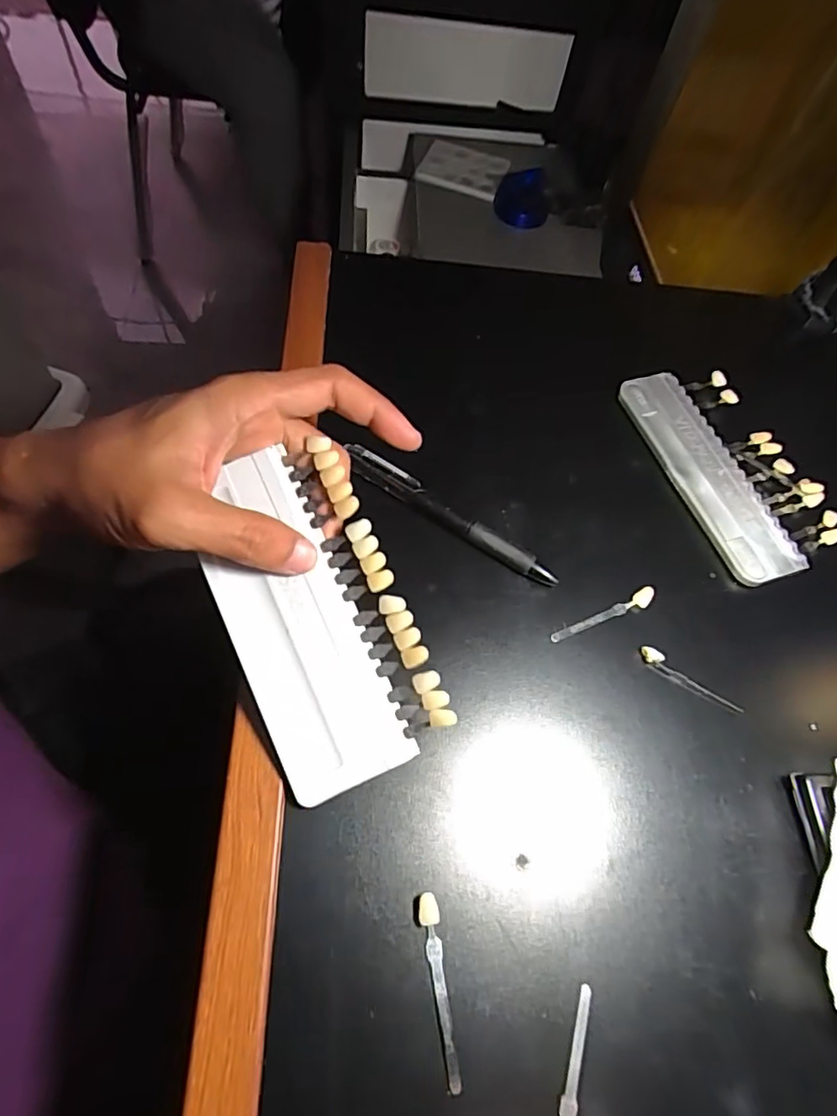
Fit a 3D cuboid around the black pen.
[{"bbox_3d":[0.015,-0.023,0.309,0.130,0.016,0.014,33,64,9],"label":"black pen"}]

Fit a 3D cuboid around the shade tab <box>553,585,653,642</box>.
[{"bbox_3d":[0.095,0.030,0.294,0.061,0.006,0.007,-20,67,-16],"label":"shade tab"}]

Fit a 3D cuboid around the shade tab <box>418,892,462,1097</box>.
[{"bbox_3d":[0.008,0.160,0.214,0.008,0.005,0.061,-4,64,-9],"label":"shade tab"}]

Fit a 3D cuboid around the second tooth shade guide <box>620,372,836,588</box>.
[{"bbox_3d":[0.188,-0.057,0.349,0.077,0.011,0.145,-17,67,-15],"label":"second tooth shade guide"}]

